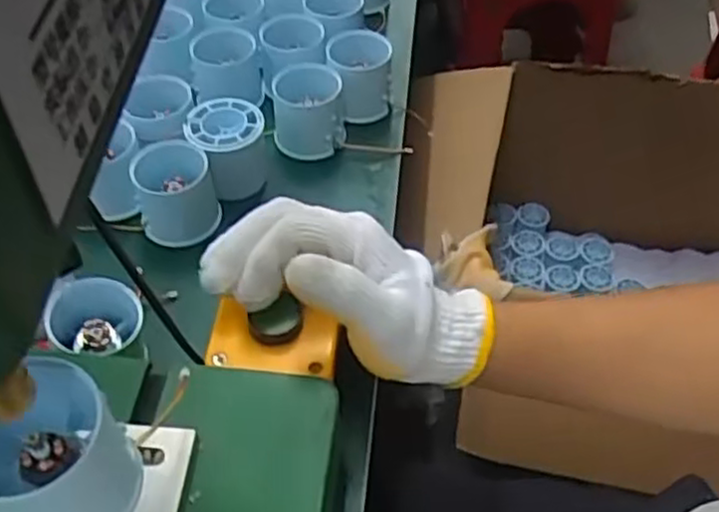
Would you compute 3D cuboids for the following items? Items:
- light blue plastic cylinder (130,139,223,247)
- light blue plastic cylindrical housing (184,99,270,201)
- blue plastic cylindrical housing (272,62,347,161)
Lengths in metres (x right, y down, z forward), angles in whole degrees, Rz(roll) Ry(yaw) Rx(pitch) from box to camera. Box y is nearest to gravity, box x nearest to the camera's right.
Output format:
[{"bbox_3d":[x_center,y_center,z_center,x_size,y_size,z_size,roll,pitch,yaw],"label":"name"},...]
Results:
[{"bbox_3d":[-0.126,-0.043,0.515,0.053,0.046,0.055,-18,52,-14],"label":"light blue plastic cylinder"},{"bbox_3d":[-0.094,-0.077,0.541,0.051,0.056,0.050,-14,55,-11],"label":"light blue plastic cylindrical housing"},{"bbox_3d":[-0.039,-0.110,0.566,0.053,0.047,0.053,-3,50,-1],"label":"blue plastic cylindrical housing"}]

